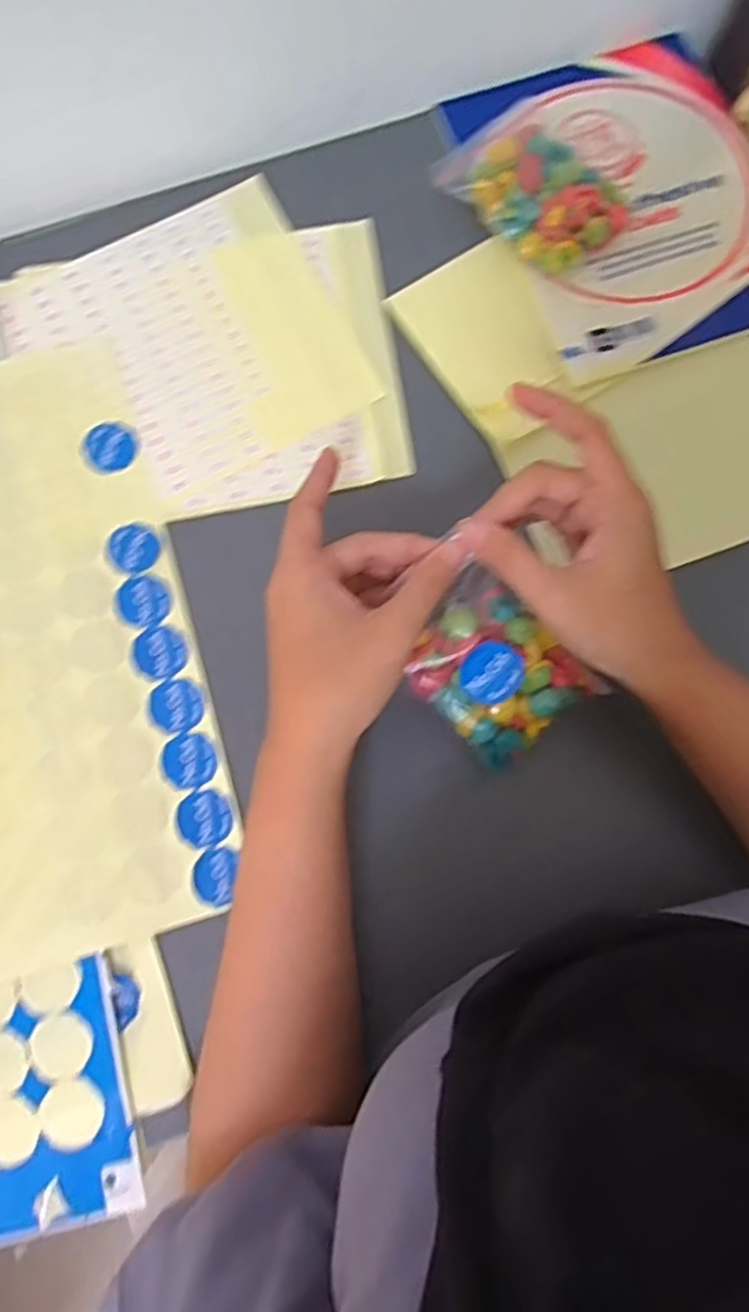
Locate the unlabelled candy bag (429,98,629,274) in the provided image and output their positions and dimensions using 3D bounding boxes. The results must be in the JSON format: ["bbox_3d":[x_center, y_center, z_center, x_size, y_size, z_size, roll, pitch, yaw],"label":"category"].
[{"bbox_3d":[0.094,-0.274,0.419,0.074,0.024,0.109,-35,81,-7],"label":"unlabelled candy bag"}]

